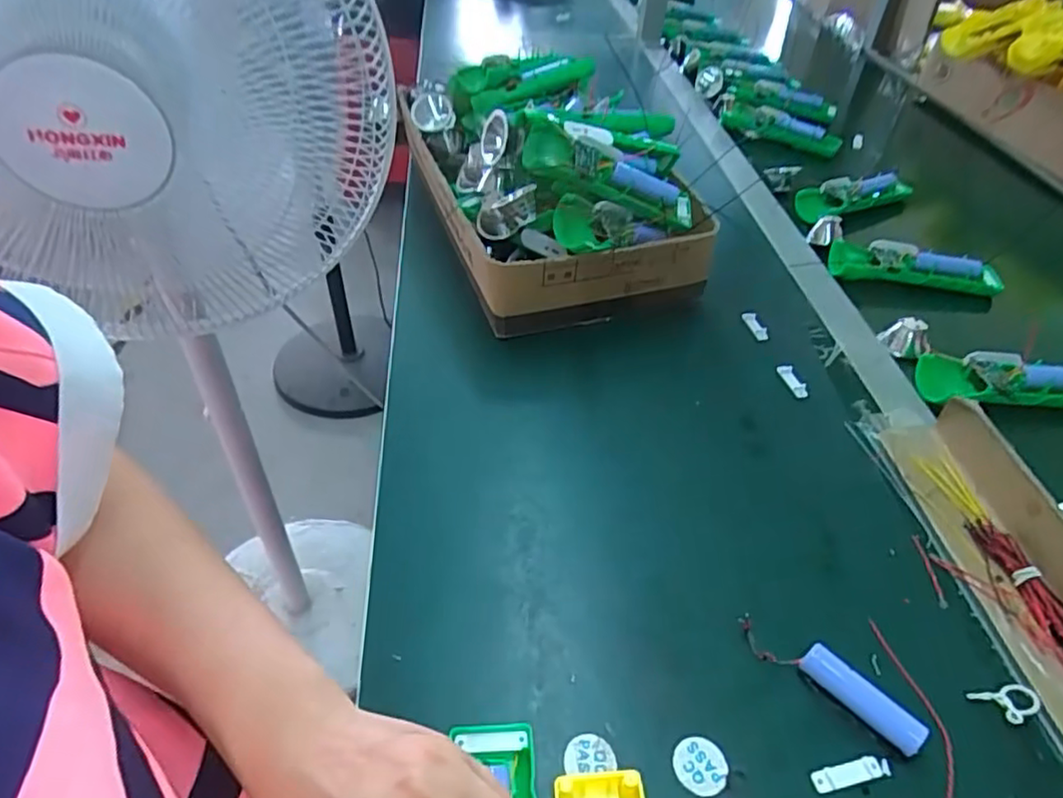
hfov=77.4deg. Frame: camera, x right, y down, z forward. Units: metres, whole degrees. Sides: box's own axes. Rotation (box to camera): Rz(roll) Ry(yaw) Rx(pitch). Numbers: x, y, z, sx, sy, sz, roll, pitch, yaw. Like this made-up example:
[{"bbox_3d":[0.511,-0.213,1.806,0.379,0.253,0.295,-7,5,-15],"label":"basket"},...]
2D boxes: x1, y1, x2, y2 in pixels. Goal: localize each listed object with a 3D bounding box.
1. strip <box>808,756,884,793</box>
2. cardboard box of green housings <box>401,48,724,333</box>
[{"bbox_3d":[0.162,0.192,0.340,0.038,0.004,0.010,-8,44,-11],"label":"strip"},{"bbox_3d":[0.013,-0.245,0.685,0.231,0.136,0.369,-10,44,-13],"label":"cardboard box of green housings"}]

